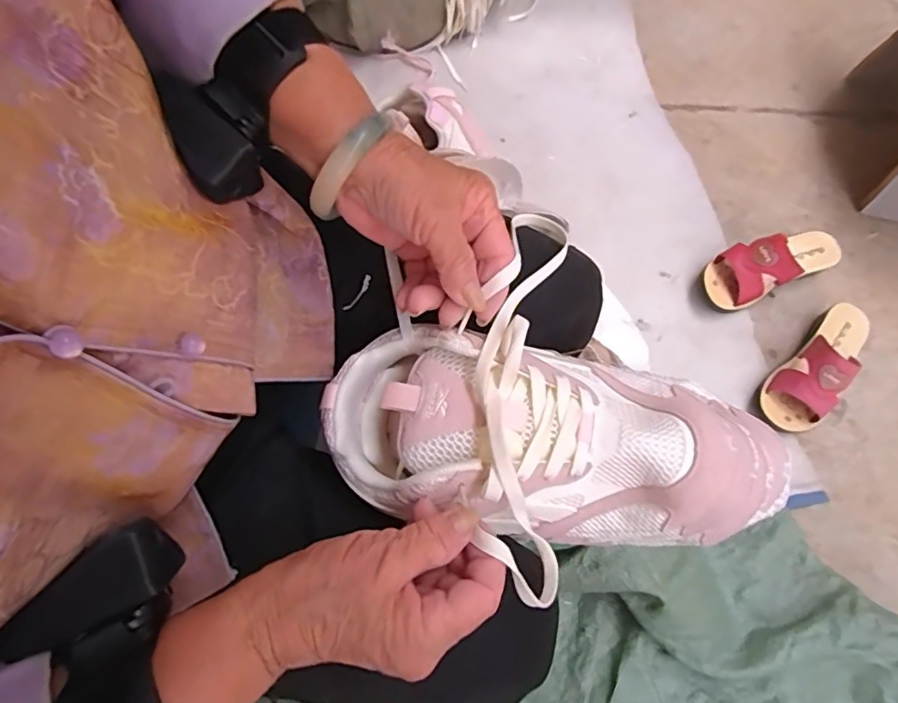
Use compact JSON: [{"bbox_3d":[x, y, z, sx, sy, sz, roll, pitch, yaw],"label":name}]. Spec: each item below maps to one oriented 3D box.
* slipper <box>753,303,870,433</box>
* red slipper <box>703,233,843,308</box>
[{"bbox_3d":[0.521,0.023,0.768,0.242,0.088,0.076,-43,78,-14],"label":"slipper"},{"bbox_3d":[0.490,-0.137,0.824,0.218,0.079,0.084,-23,74,-9],"label":"red slipper"}]

